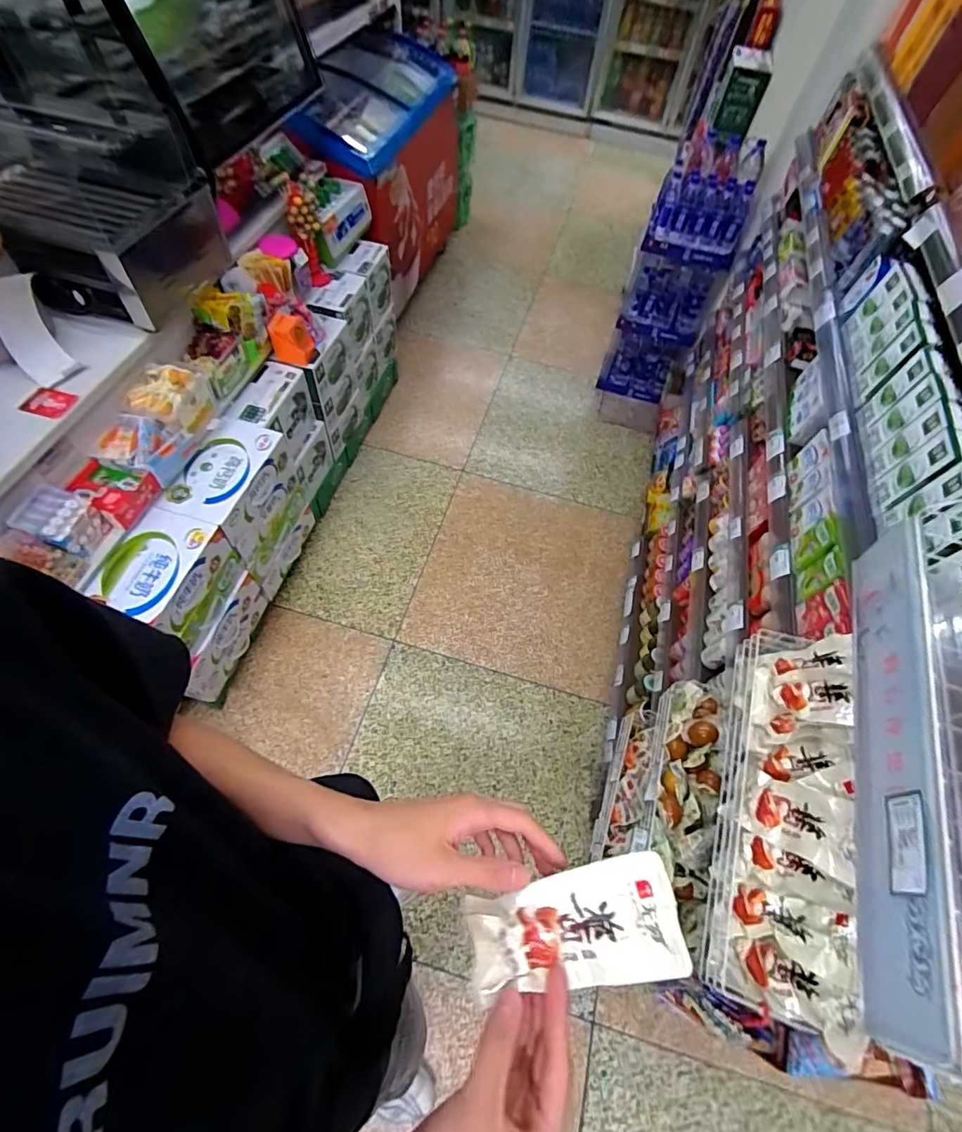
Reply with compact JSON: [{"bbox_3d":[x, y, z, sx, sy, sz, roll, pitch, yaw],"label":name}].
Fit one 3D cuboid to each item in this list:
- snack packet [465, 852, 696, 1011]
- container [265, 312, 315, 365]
[{"bbox_3d":[0.069,0.263,0.363,0.150,0.017,0.072,-8,62,-3],"label":"snack packet"},{"bbox_3d":[-0.603,-0.723,1.587,0.124,0.124,0.095,-16,63,-14],"label":"container"}]

